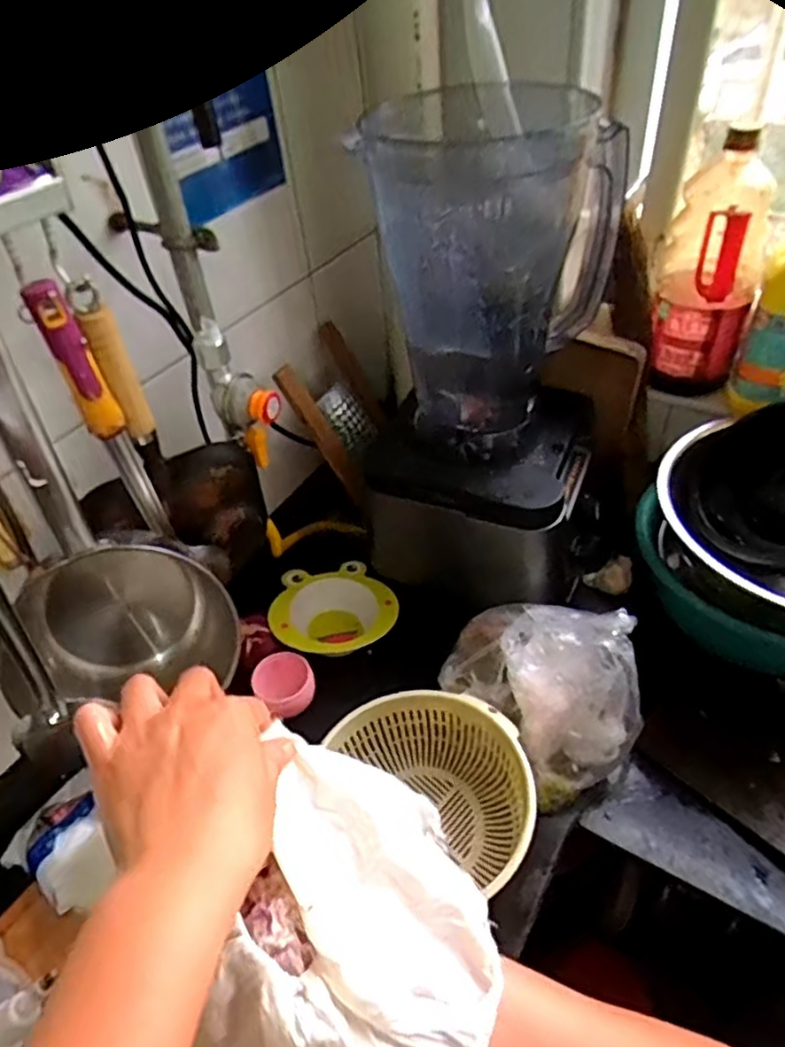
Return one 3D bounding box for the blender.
[{"bbox_3d":[0.112,-0.158,0.691,0.229,0.456,0.236,14,47,18],"label":"blender"}]

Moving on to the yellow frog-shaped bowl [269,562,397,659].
[{"bbox_3d":[-0.076,0.108,0.817,0.143,0.058,0.128,-20,46,-16],"label":"yellow frog-shaped bowl"}]

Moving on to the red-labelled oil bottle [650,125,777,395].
[{"bbox_3d":[0.362,-0.286,0.766,0.111,0.268,0.098,13,47,17],"label":"red-labelled oil bottle"}]

